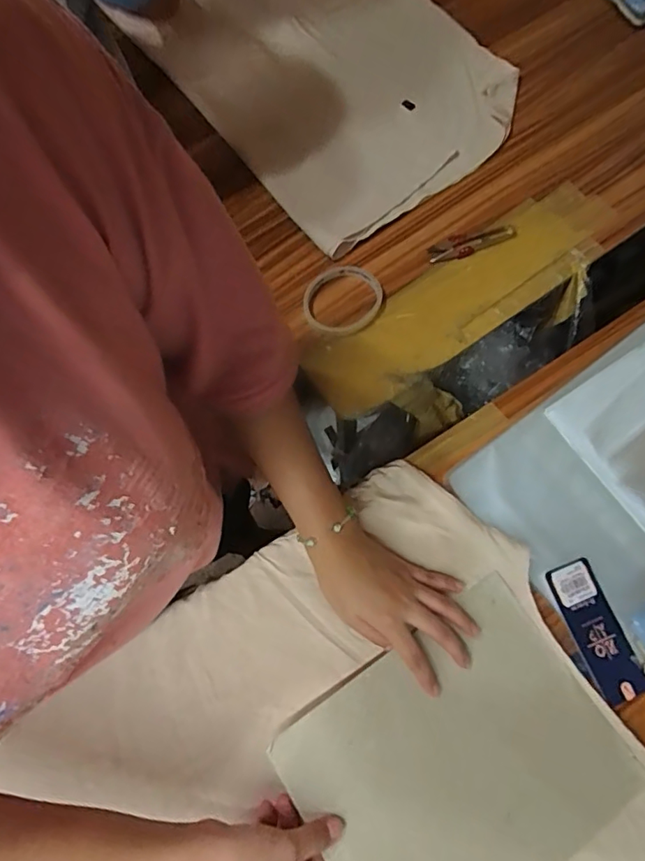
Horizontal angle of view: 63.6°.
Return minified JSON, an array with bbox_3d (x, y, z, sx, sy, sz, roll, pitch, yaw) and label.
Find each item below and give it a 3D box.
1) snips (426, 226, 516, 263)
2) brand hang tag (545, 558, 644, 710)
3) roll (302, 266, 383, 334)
[{"bbox_3d":[0.175,-0.216,0.602,0.102,0.004,0.032,-8,71,-1],"label":"snips"},{"bbox_3d":[0.247,0.179,0.468,0.047,0.005,0.119,-22,74,-7],"label":"brand hang tag"},{"bbox_3d":[0.023,-0.147,0.582,0.083,0.011,0.079,-1,71,2],"label":"roll"}]

